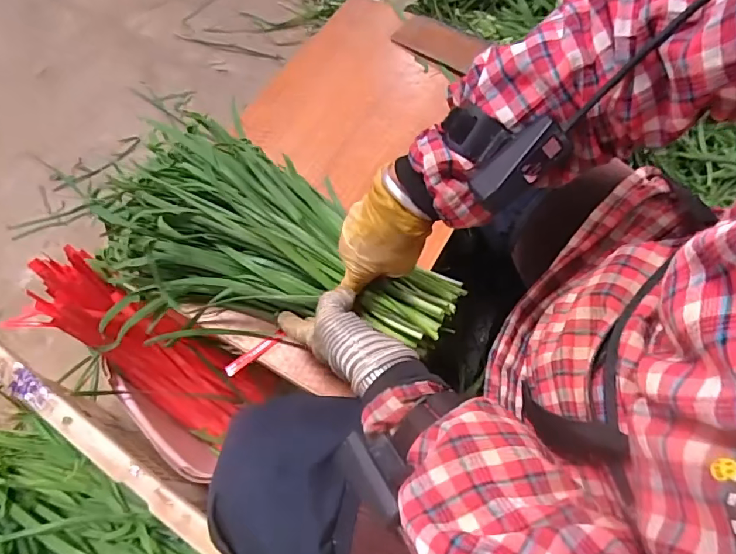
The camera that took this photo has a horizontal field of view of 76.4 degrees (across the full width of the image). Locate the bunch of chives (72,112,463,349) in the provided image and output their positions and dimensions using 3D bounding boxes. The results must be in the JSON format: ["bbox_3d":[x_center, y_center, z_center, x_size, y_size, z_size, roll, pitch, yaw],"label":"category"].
[{"bbox_3d":[-0.121,-0.048,0.538,0.449,0.088,0.239,24,68,16],"label":"bunch of chives"}]

